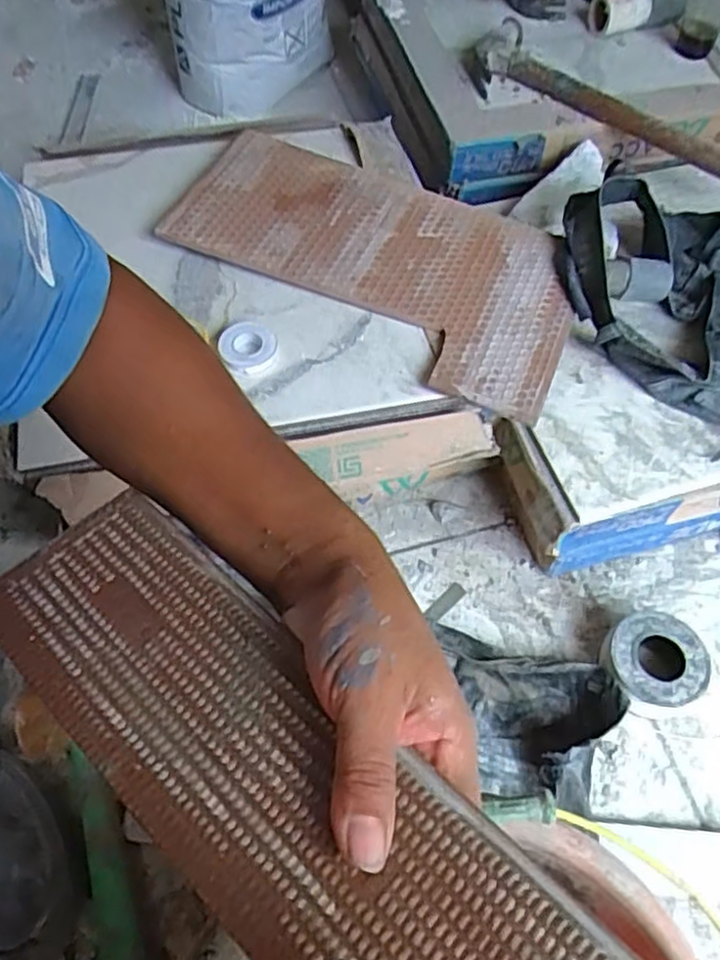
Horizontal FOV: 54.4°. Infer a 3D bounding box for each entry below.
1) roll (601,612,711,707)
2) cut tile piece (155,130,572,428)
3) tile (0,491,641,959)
[{"bbox_3d":[0.258,0.162,0.621,0.087,0.044,0.080,1,59,-2],"label":"roll"},{"bbox_3d":[0.008,-0.223,0.688,0.418,0.016,0.240,23,58,13],"label":"cut tile piece"},{"bbox_3d":[0.003,0.135,0.241,0.389,0.006,0.090,35,63,25],"label":"tile"}]

